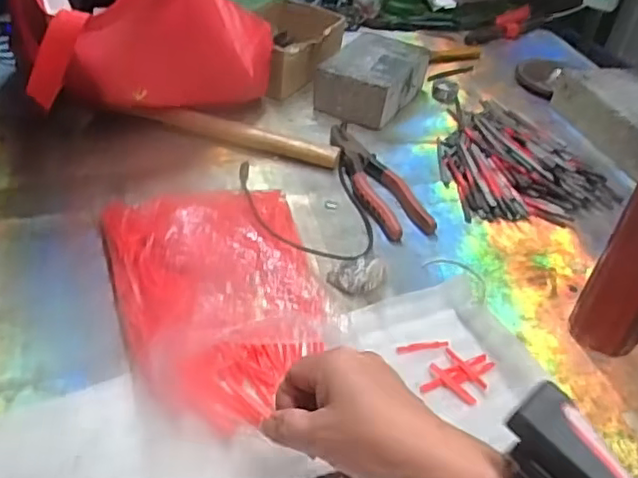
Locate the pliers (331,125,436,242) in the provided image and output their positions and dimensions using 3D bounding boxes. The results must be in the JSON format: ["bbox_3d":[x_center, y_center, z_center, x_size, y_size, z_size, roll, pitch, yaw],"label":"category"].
[{"bbox_3d":[0.056,-0.068,0.696,0.055,0.015,0.196,-13,44,-21],"label":"pliers"}]

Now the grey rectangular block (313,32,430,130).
[{"bbox_3d":[0.070,-0.213,0.838,0.105,0.063,0.164,22,43,18],"label":"grey rectangular block"}]

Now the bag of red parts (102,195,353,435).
[{"bbox_3d":[-0.078,0.036,0.525,0.173,0.061,0.242,-9,43,-17],"label":"bag of red parts"}]

